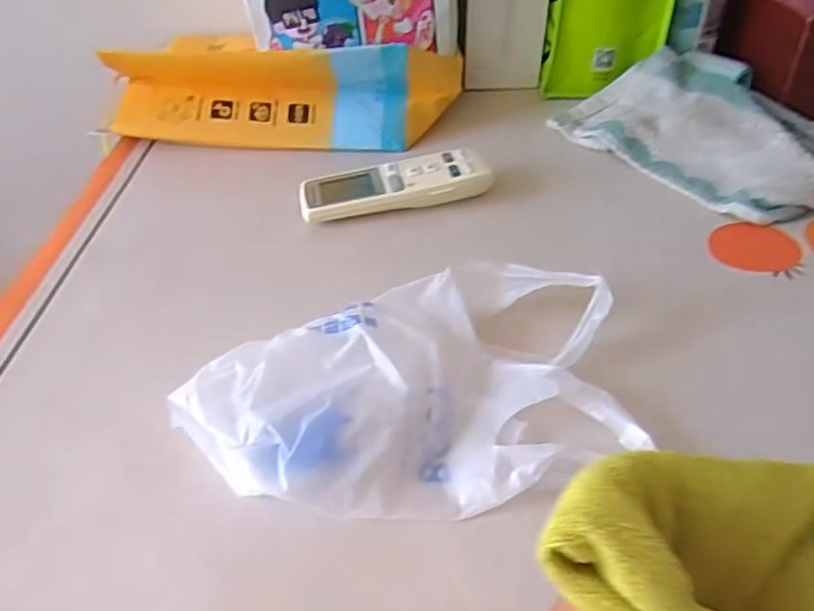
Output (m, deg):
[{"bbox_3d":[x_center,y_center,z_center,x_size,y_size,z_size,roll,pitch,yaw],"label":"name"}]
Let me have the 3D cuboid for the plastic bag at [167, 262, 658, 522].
[{"bbox_3d":[-0.001,0.042,0.339,0.231,0.037,0.139,-8,42,-5],"label":"plastic bag"}]

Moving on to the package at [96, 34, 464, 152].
[{"bbox_3d":[-0.112,-0.206,0.581,0.314,0.073,0.099,0,42,4],"label":"package"}]

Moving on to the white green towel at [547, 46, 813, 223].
[{"bbox_3d":[0.260,-0.157,0.536,0.159,0.041,0.227,-27,47,-24],"label":"white green towel"}]

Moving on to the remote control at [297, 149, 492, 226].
[{"bbox_3d":[-0.009,-0.096,0.494,0.149,0.021,0.056,-6,42,-3],"label":"remote control"}]

